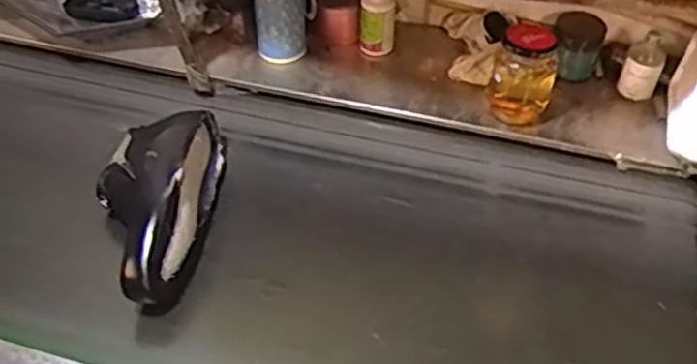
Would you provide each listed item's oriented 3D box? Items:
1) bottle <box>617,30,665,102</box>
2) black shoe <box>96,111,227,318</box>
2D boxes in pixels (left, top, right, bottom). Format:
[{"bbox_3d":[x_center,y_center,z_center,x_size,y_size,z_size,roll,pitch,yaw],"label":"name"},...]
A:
[{"bbox_3d":[0.407,-0.158,1.027,0.050,0.089,0.043,21,51,18],"label":"bottle"},{"bbox_3d":[-0.234,0.014,0.867,0.132,0.091,0.267,4,48,4],"label":"black shoe"}]

